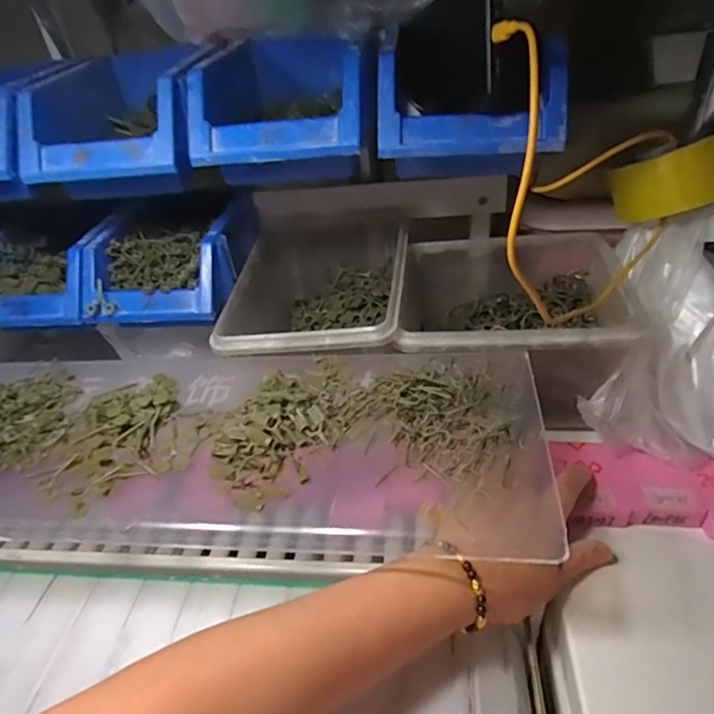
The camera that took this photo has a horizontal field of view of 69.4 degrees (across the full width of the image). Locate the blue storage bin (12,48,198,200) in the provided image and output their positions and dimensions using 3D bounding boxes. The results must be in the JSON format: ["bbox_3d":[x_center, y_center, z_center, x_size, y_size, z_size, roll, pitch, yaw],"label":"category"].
[{"bbox_3d":[-0.201,-0.197,0.435,0.128,0.075,0.198,-10,37,-3],"label":"blue storage bin"}]

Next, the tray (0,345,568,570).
[{"bbox_3d":[-0.172,0.057,0.383,0.591,0.044,0.174,-2,37,8],"label":"tray"}]

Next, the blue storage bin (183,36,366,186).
[{"bbox_3d":[-0.055,-0.205,0.423,0.120,0.082,0.194,-4,37,5],"label":"blue storage bin"}]

